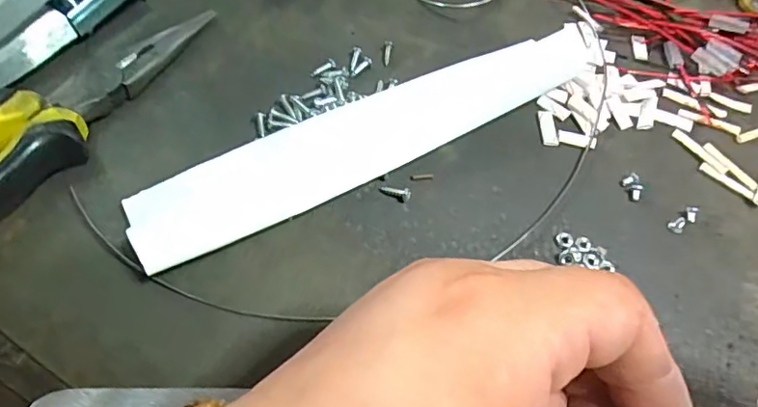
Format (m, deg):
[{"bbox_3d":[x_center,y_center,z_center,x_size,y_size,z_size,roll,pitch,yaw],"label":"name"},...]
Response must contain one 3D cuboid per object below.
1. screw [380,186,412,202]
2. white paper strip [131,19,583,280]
[{"bbox_3d":[0.008,-0.005,0.246,0.014,0.004,0.005,8,59,1],"label":"screw"},{"bbox_3d":[0.004,-0.040,0.259,0.242,0.018,0.047,-27,65,-18],"label":"white paper strip"}]

